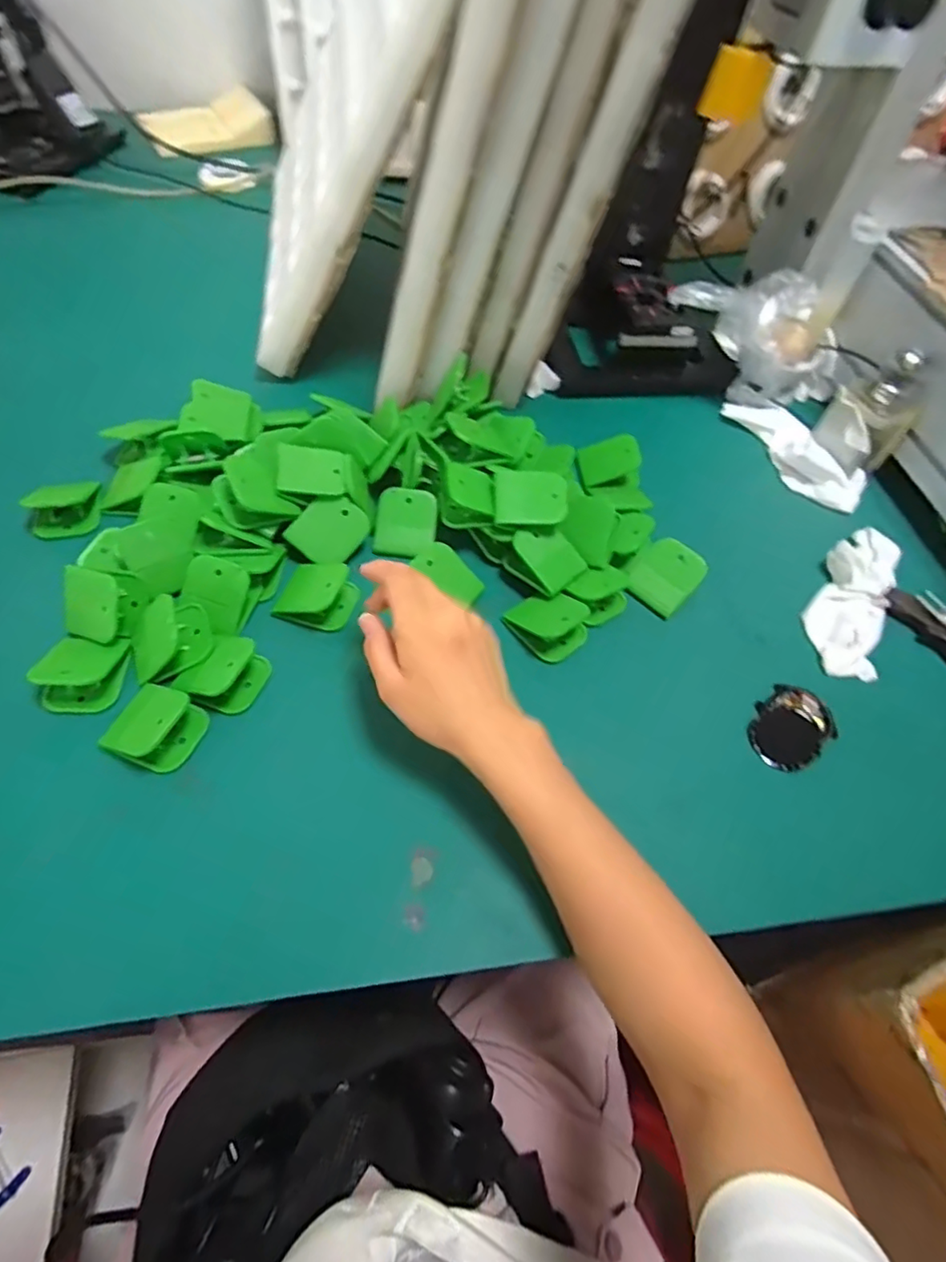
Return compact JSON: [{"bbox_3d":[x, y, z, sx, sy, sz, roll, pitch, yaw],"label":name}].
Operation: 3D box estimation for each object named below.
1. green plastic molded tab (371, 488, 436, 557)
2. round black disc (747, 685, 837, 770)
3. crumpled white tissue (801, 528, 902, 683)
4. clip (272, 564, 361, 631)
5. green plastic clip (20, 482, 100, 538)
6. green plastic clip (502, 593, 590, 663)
[{"bbox_3d":[-0.056,-0.091,0.495,0.048,0.004,0.057,7,87,-9],"label":"green plastic molded tab"},{"bbox_3d":[0.229,0.067,0.424,0.066,0.018,0.049,-32,65,-22],"label":"round black disc"},{"bbox_3d":[0.317,-0.033,0.491,0.059,0.020,0.161,26,60,11],"label":"crumpled white tissue"},{"bbox_3d":[-0.121,-0.028,0.447,0.056,0.028,0.048,22,59,9],"label":"clip"},{"bbox_3d":[-0.329,-0.098,0.476,0.054,0.034,0.027,-23,63,-18],"label":"green plastic clip"},{"bbox_3d":[0.059,-0.009,0.451,0.046,0.031,0.055,-37,67,-24],"label":"green plastic clip"}]

